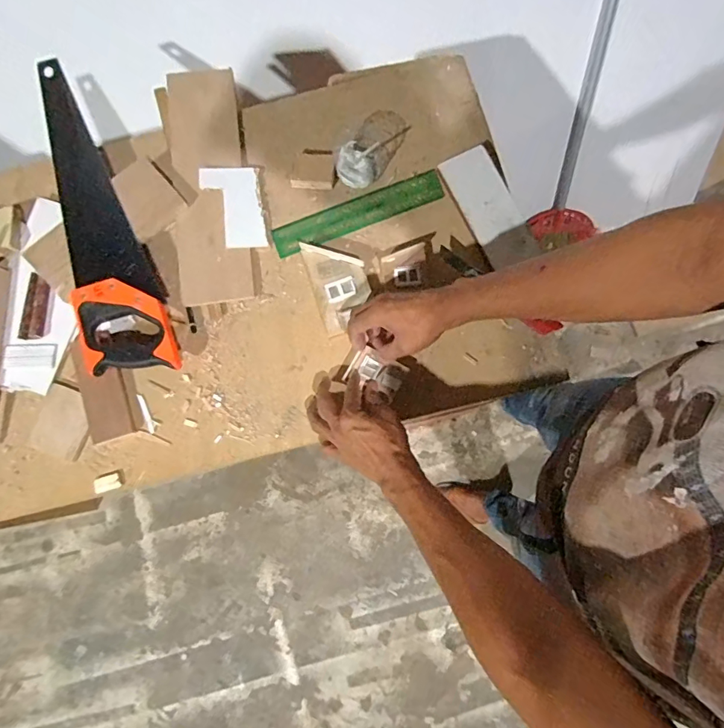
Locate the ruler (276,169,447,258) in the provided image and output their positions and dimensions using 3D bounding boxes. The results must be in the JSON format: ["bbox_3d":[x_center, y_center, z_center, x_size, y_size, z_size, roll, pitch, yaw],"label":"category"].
[{"bbox_3d":[-0.008,-0.227,0.670,0.257,0.010,0.048,-21,79,-2],"label":"ruler"}]

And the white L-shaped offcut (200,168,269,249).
[{"bbox_3d":[-0.190,-0.234,0.664,0.086,0.013,0.136,-10,80,-1],"label":"white L-shaped offcut"}]

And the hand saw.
[{"bbox_3d":[-0.392,-0.208,0.649,0.116,0.047,0.502,-23,79,-2],"label":"hand saw"}]

